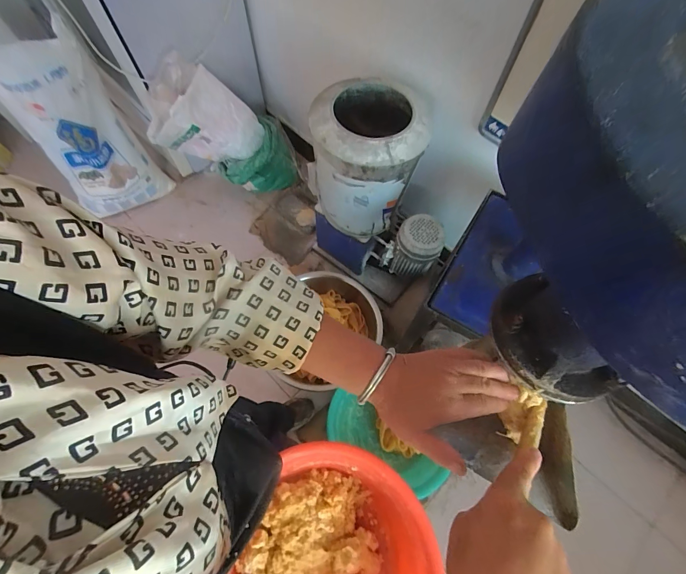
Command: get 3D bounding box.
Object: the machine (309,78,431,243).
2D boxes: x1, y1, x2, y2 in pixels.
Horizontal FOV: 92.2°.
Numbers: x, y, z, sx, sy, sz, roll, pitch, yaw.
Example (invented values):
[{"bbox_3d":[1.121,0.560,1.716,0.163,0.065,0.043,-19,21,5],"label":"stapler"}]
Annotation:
[{"bbox_3d":[0.052,-0.409,1.115,0.308,0.418,0.385,-5,62,-6],"label":"machine"}]

